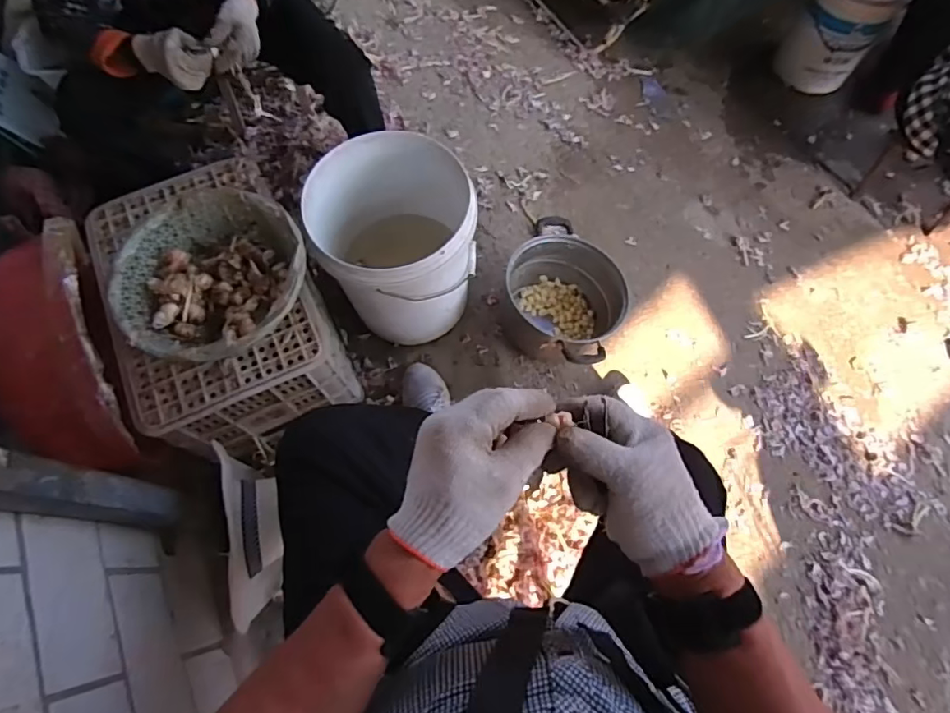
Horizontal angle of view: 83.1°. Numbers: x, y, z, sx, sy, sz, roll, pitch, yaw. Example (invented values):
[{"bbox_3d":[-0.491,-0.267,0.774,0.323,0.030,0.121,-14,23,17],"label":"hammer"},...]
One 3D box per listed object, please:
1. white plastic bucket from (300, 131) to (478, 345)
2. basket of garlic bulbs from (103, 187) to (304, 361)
[{"bbox_3d":[-0.169,-0.238,1.213,0.309,0.385,0.339,-1,69,2],"label":"white plastic bucket"},{"bbox_3d":[-0.499,-0.145,1.033,0.367,0.130,0.328,30,73,12],"label":"basket of garlic bulbs"}]

